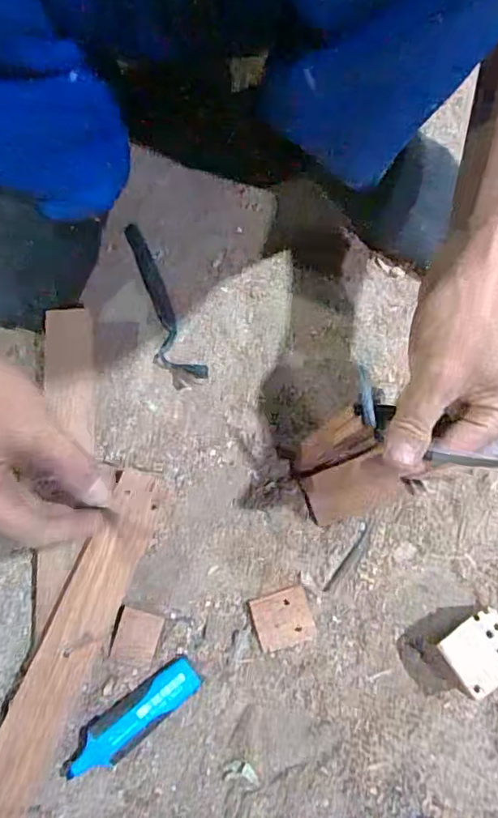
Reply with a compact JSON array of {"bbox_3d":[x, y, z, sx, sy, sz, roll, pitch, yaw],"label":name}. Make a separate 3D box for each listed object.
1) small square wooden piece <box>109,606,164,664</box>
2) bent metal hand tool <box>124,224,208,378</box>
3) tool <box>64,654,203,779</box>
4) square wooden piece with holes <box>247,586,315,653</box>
[{"bbox_3d":[-0.076,0.154,0.382,0.029,0.007,0.033,13,77,4],"label":"small square wooden piece"},{"bbox_3d":[-0.077,-0.084,0.450,0.033,0.008,0.145,-26,78,-6],"label":"bent metal hand tool"},{"bbox_3d":[-0.077,0.201,0.365,0.099,0.016,0.028,-35,79,-7],"label":"tool"},{"bbox_3d":[0.022,0.143,0.386,0.038,0.006,0.035,-18,77,-4],"label":"square wooden piece with holes"}]

